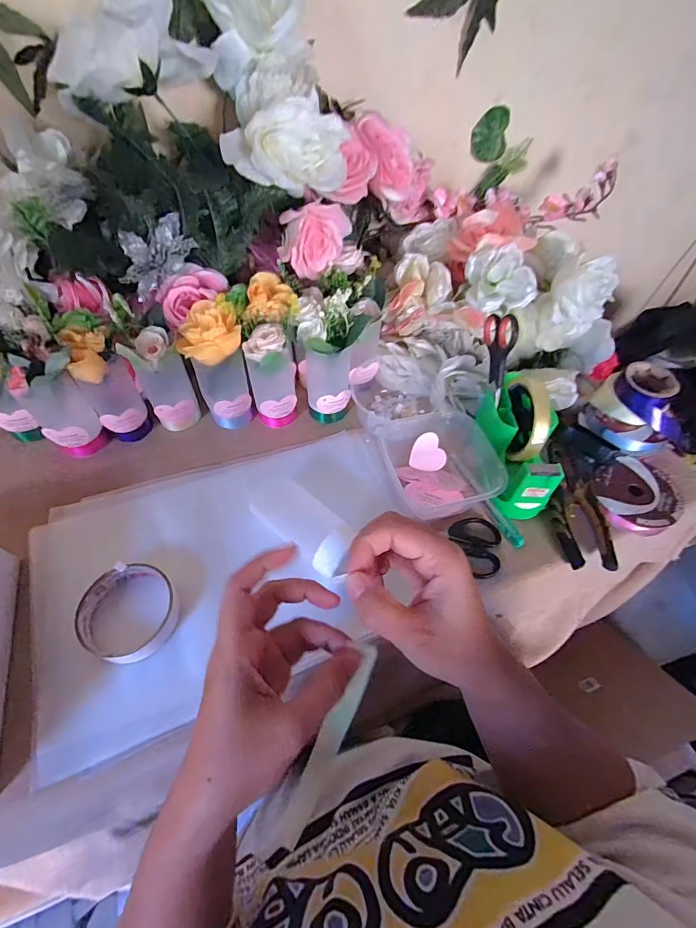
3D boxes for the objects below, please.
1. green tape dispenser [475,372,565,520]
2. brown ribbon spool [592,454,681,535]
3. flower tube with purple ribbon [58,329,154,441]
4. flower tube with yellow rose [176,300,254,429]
[{"bbox_3d":[0.182,-0.032,0.457,0.053,0.103,0.151,0,54,-5],"label":"green tape dispenser"},{"bbox_3d":[0.326,0.033,0.469,0.093,0.016,0.088,2,53,-3],"label":"brown ribbon spool"},{"bbox_3d":[-0.268,-0.089,0.467,0.055,0.140,0.065,-29,61,-24],"label":"flower tube with purple ribbon"},{"bbox_3d":[-0.150,-0.106,0.482,0.060,0.148,0.055,-11,55,-13],"label":"flower tube with yellow rose"}]

